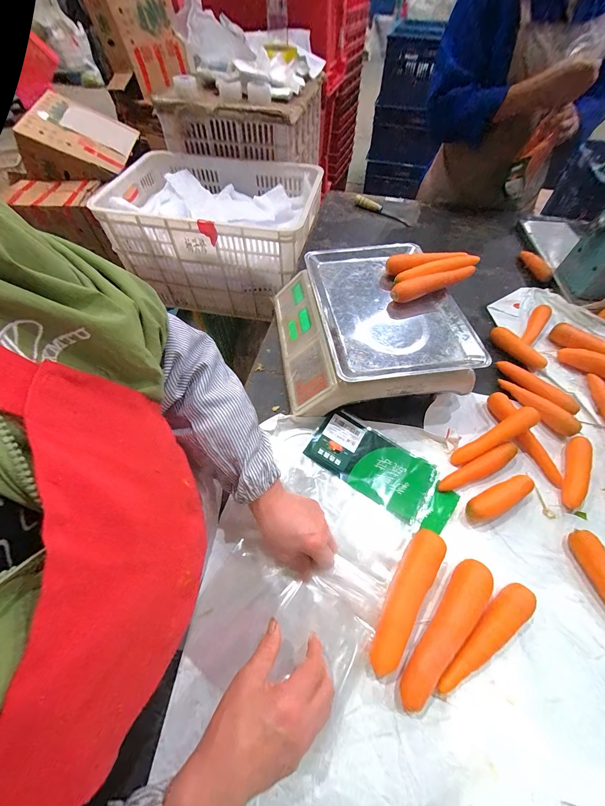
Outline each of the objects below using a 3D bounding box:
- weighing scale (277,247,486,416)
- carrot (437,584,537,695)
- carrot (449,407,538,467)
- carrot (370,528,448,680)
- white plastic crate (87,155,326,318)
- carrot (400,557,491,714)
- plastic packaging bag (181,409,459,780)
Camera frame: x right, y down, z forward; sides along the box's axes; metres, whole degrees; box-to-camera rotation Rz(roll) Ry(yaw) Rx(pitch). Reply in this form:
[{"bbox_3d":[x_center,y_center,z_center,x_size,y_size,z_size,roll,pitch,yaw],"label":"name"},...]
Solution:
[{"bbox_3d":[0.113,-0.152,0.576,0.314,0.110,0.345,-8,58,-5],"label":"weighing scale"},{"bbox_3d":[0.216,0.278,0.349,0.153,0.036,0.032,-36,64,-21],"label":"carrot"},{"bbox_3d":[0.319,0.056,0.487,0.167,0.028,0.032,-26,61,-16],"label":"carrot"},{"bbox_3d":[0.129,0.241,0.366,0.039,0.035,0.167,28,61,16],"label":"carrot"},{"bbox_3d":[-0.281,-0.577,1.009,0.619,0.289,0.420,11,58,7],"label":"white plastic crate"},{"bbox_3d":[0.170,0.267,0.346,0.044,0.043,0.170,34,63,20],"label":"carrot"},{"bbox_3d":[0.026,0.193,0.408,0.241,0.020,0.370,34,63,20],"label":"plastic packaging bag"}]

